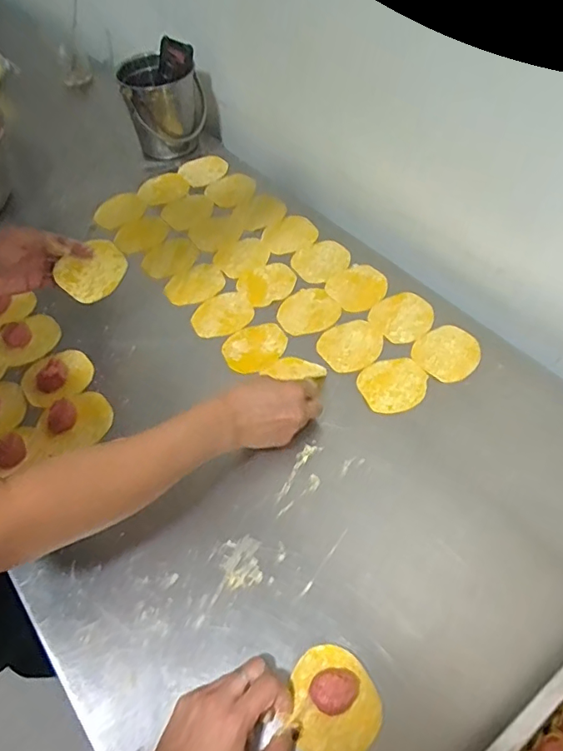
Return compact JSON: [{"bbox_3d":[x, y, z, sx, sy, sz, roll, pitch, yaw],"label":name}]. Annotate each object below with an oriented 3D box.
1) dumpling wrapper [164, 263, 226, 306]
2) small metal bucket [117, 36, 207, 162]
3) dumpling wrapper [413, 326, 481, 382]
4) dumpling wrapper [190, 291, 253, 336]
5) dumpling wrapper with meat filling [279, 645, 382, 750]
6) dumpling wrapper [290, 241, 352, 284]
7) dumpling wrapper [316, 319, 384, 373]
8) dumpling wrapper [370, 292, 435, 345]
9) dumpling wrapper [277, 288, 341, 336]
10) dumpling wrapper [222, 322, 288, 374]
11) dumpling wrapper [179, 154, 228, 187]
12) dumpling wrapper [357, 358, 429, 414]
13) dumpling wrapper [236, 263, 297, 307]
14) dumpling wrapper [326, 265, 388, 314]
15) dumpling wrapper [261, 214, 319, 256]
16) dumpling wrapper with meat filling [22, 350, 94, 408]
[{"bbox_3d":[-0.125,-0.132,0.753,0.086,0.007,0.067,-31,60,-18],"label":"dumpling wrapper"},{"bbox_3d":[-0.202,-0.481,0.924,0.131,0.141,0.119,-8,55,-3],"label":"small metal bucket"},{"bbox_3d":[0.209,-0.030,0.660,0.082,0.004,0.074,-33,61,-19],"label":"dumpling wrapper"},{"bbox_3d":[-0.082,-0.084,0.723,0.087,0.008,0.069,-31,60,-18],"label":"dumpling wrapper"},{"bbox_3d":[0.044,0.272,0.436,0.075,0.020,0.080,-1,55,2],"label":"dumpling wrapper with meat filling"},{"bbox_3d":[0.057,-0.169,0.772,0.084,0.004,0.069,-35,61,-20],"label":"dumpling wrapper"},{"bbox_3d":[0.089,-0.040,0.677,0.082,0.004,0.072,-27,59,-16],"label":"dumpling wrapper"},{"bbox_3d":[0.161,-0.078,0.699,0.079,0.006,0.076,-3,58,4],"label":"dumpling wrapper"},{"bbox_3d":[0.036,-0.086,0.717,0.081,0.004,0.073,-29,59,-13],"label":"dumpling wrapper"},{"bbox_3d":[-0.033,-0.038,0.685,0.088,0.006,0.071,-38,62,-22],"label":"dumpling wrapper"},{"bbox_3d":[-0.130,-0.346,0.886,0.078,0.008,0.077,-1,55,2],"label":"dumpling wrapper"},{"bbox_3d":[0.136,0.010,0.636,0.082,0.004,0.071,-13,56,-7],"label":"dumpling wrapper"},{"bbox_3d":[-0.020,-0.132,0.751,0.079,0.005,0.070,-26,58,-15],"label":"dumpling wrapper"},{"bbox_3d":[0.108,-0.122,0.736,0.084,0.005,0.077,-1,55,2],"label":"dumpling wrapper"},{"bbox_3d":[0.012,-0.216,0.802,0.088,0.004,0.072,-37,62,-21],"label":"dumpling wrapper"},{"bbox_3d":[-0.282,0.002,0.664,0.085,0.015,0.073,-38,62,-22],"label":"dumpling wrapper with meat filling"}]

